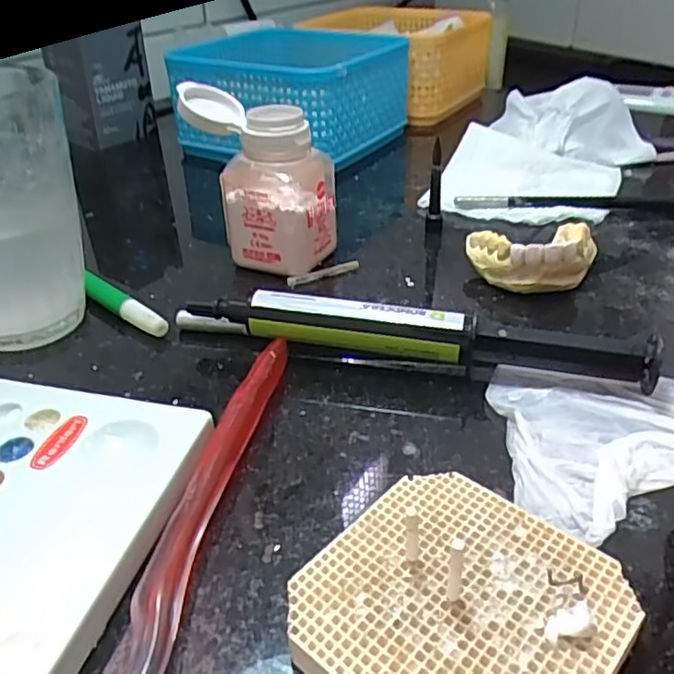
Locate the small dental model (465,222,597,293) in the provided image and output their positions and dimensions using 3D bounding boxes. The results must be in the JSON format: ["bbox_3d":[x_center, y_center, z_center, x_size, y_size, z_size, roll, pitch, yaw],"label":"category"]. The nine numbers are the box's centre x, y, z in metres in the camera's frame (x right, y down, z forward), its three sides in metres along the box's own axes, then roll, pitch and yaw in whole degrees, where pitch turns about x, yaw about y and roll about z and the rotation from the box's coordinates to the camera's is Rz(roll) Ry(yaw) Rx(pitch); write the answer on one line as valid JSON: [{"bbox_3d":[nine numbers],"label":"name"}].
[{"bbox_3d":[0.086,-0.035,0.284,0.052,0.025,0.034,-3,33,-3],"label":"small dental model"}]

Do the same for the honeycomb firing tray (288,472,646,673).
[{"bbox_3d":[0.028,0.064,0.150,0.064,0.011,0.066,26,42,33],"label":"honeycomb firing tray"}]

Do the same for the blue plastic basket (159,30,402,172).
[{"bbox_3d":[-0.031,-0.172,0.462,0.126,0.074,0.133,19,38,25],"label":"blue plastic basket"}]

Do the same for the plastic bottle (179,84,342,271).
[{"bbox_3d":[-0.037,-0.072,0.300,0.067,0.073,0.036,18,38,27],"label":"plastic bottle"}]

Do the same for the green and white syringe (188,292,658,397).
[{"bbox_3d":[0.026,0.001,0.234,0.162,0.022,0.011,7,34,12],"label":"green and white syringe"}]

